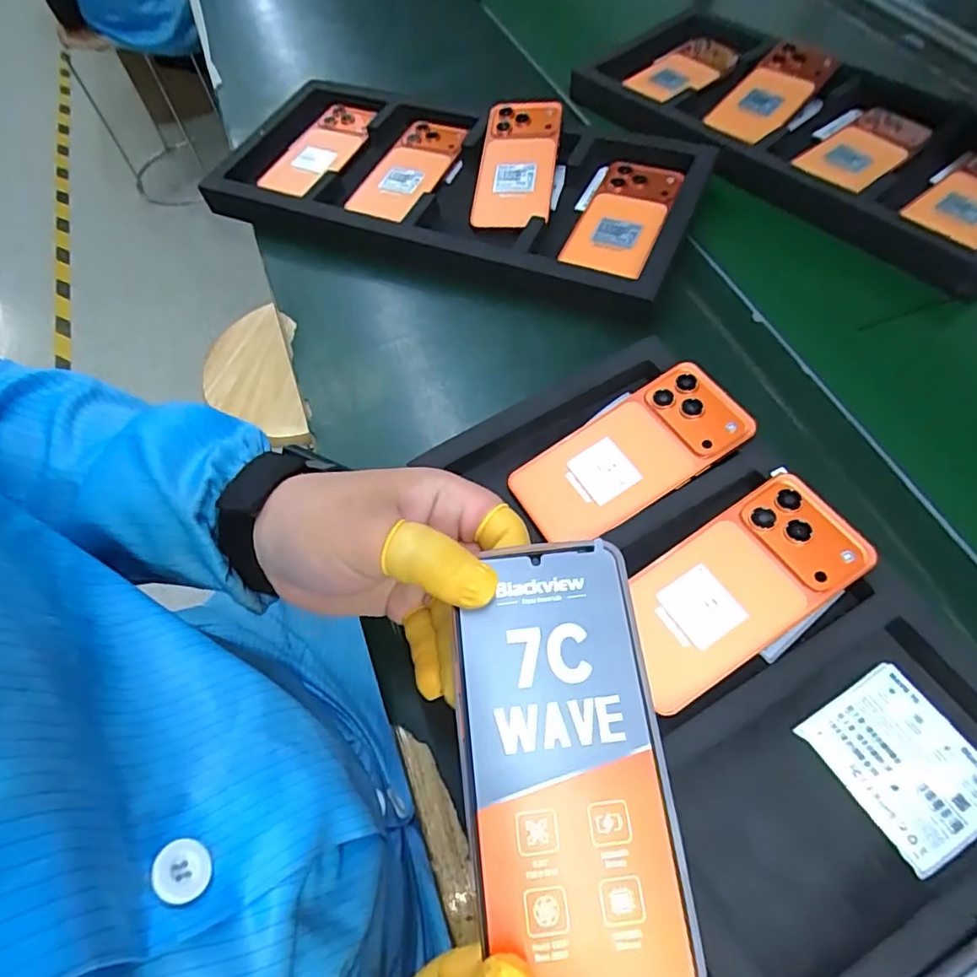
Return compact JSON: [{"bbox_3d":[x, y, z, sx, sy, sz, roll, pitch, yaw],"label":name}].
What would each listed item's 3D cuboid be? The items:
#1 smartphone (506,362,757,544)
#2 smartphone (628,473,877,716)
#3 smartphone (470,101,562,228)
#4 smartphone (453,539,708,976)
[{"bbox_3d":[0.097,-0.024,0.387,0.162,0.009,0.077,-33,64,-4],"label":"smartphone"},{"bbox_3d":[0.150,0.055,0.337,0.157,0.015,0.073,-30,65,-12],"label":"smartphone"},{"bbox_3d":[0.026,-0.310,0.536,0.072,0.015,0.147,4,69,12],"label":"smartphone"},{"bbox_3d":[0.030,0.104,0.218,0.076,0.007,0.163,-6,69,0],"label":"smartphone"}]

